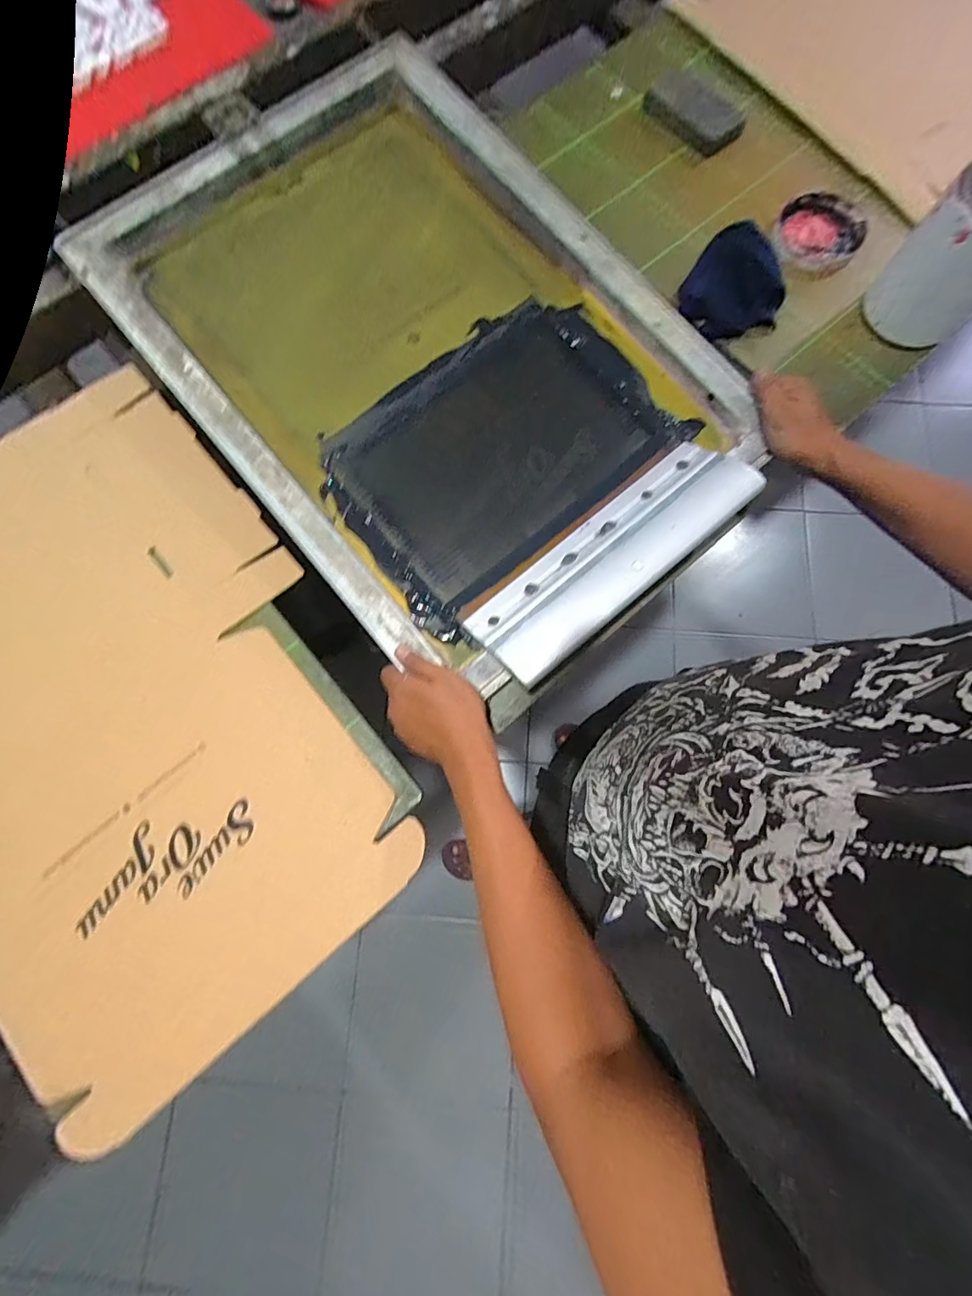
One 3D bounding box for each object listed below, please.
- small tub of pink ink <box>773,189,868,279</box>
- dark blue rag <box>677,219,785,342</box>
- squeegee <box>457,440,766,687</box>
[{"bbox_3d":[0.411,-0.512,0.617,0.098,0.022,0.101,0,76,2],"label":"small tub of pink ink"},{"bbox_3d":[0.295,-0.423,0.586,0.106,0.028,0.157,32,79,9],"label":"dark blue rag"},{"bbox_3d":[0.120,-0.090,0.489,0.298,0.030,0.108,-41,60,-8],"label":"squeegee"}]

